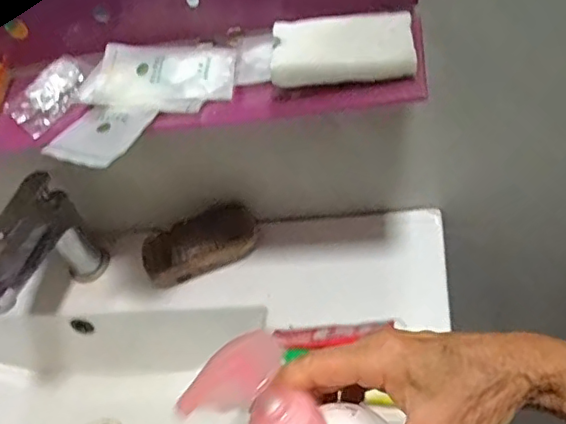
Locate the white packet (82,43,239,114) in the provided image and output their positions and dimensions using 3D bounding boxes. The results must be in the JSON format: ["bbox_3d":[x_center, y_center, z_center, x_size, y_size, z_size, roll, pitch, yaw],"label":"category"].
[{"bbox_3d":[-0.096,-0.106,0.459,0.115,0.014,0.074,0,47,1],"label":"white packet"}]

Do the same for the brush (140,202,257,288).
[{"bbox_3d":[-0.088,0.035,0.633,0.125,0.046,0.058,-24,49,1],"label":"brush"}]

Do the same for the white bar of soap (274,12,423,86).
[{"bbox_3d":[0.043,-0.116,0.420,0.099,0.020,0.062,2,47,3],"label":"white bar of soap"}]

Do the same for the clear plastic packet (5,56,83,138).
[{"bbox_3d":[-0.193,-0.097,0.487,0.043,0.006,0.068,42,80,12],"label":"clear plastic packet"}]

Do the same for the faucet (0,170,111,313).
[{"bbox_3d":[-0.255,0.055,0.607,0.061,0.124,0.152,18,49,17],"label":"faucet"}]

